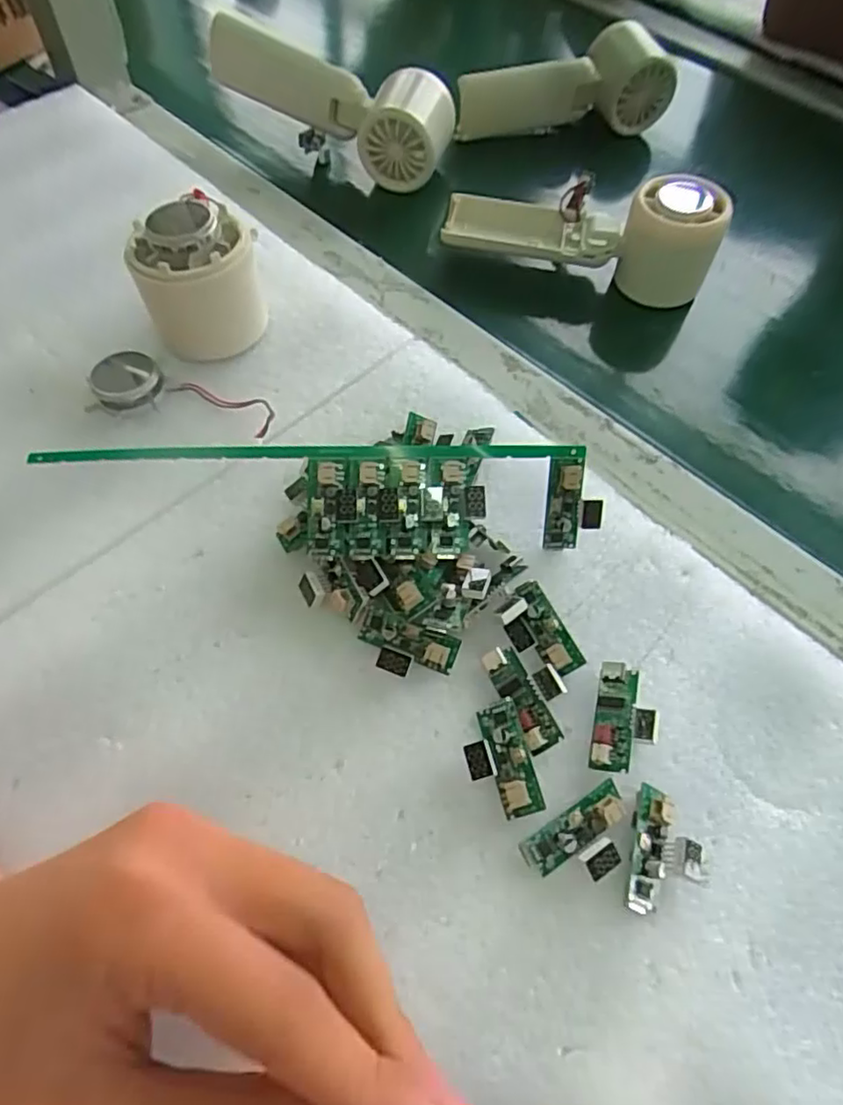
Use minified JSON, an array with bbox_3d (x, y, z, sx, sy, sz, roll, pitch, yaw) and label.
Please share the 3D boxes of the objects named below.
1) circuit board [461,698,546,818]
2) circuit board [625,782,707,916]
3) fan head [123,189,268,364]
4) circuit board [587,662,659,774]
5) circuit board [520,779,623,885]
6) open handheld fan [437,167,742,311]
[{"bbox_3d":[0.027,0.072,0.224,0.022,0.009,0.037,-14,65,-10],"label":"circuit board"},{"bbox_3d":[0.083,0.100,0.216,0.026,0.010,0.038,13,63,4],"label":"circuit board"},{"bbox_3d":[-0.104,-0.128,0.302,0.054,0.056,0.051,-21,65,-14],"label":"fan head"},{"bbox_3d":[0.074,0.061,0.237,0.022,0.010,0.039,13,63,4],"label":"circuit board"},{"bbox_3d":[0.054,0.096,0.215,0.038,0.009,0.022,-28,68,-16],"label":"circuit board"},{"bbox_3d":[0.095,-0.203,0.391,0.158,0.066,0.048,14,60,1],"label":"open handheld fan"}]

